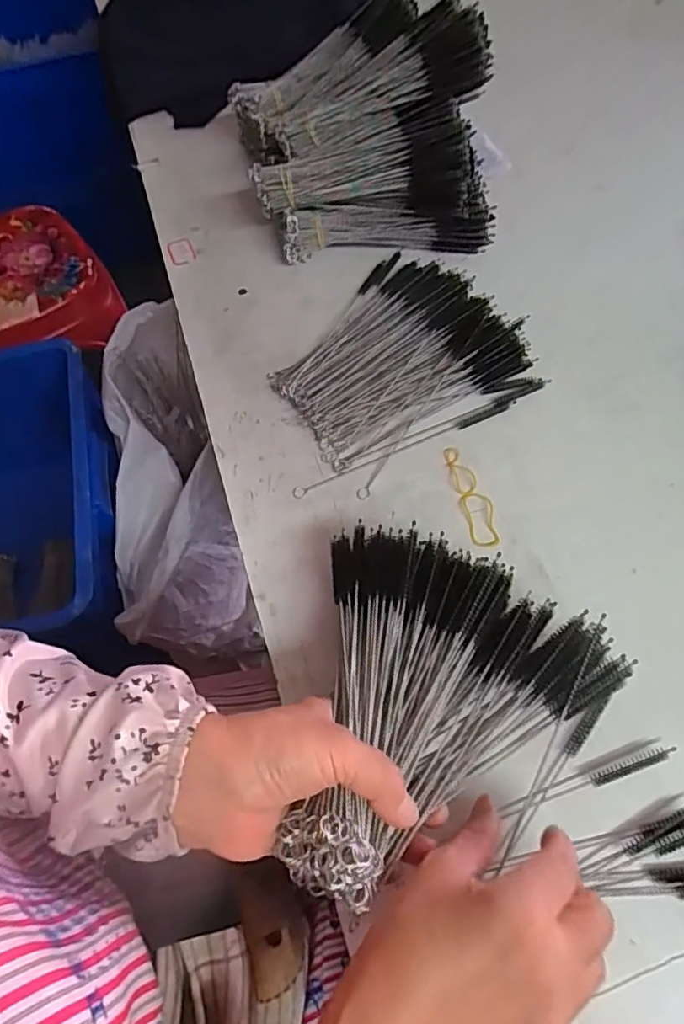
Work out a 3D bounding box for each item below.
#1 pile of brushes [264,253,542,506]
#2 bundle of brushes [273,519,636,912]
[{"bbox_3d":[0.042,-0.135,0.501,0.201,0.029,0.183,-31,64,-13],"label":"pile of brushes"},{"bbox_3d":[0.064,0.097,0.311,0.161,0.044,0.203,8,62,8],"label":"bundle of brushes"}]

